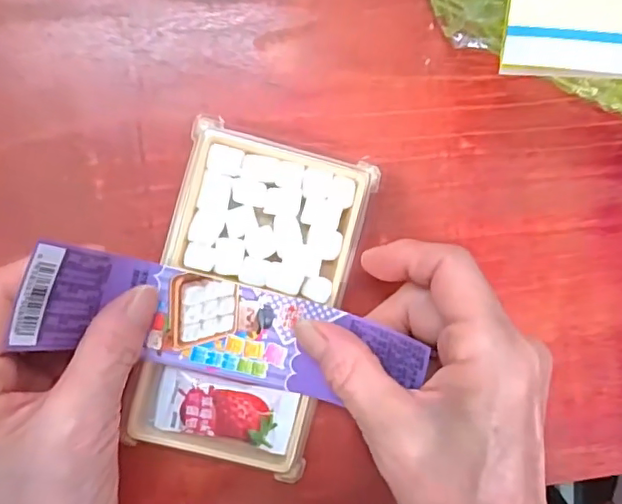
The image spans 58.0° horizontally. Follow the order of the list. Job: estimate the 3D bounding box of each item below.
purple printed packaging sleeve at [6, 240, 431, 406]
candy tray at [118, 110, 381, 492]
[{"bbox_3d":[-0.031,0.031,0.211,0.137,0.035,0.038,14,90,-15],"label":"purple printed packaging sleeve"},{"bbox_3d":[-0.024,0.020,0.231,0.074,0.012,0.133,12,89,-6],"label":"candy tray"}]

